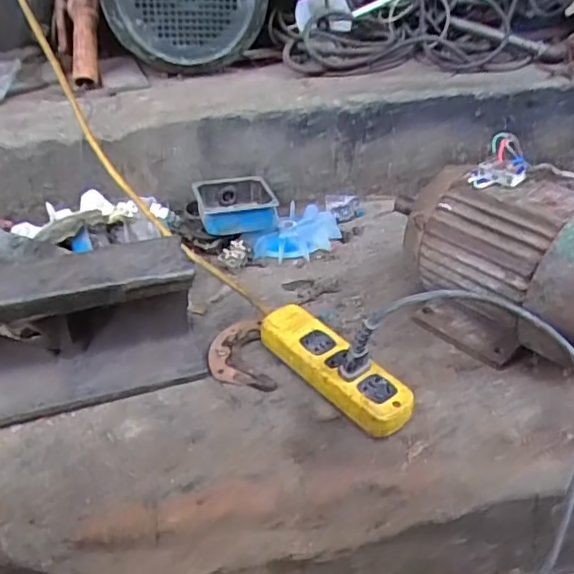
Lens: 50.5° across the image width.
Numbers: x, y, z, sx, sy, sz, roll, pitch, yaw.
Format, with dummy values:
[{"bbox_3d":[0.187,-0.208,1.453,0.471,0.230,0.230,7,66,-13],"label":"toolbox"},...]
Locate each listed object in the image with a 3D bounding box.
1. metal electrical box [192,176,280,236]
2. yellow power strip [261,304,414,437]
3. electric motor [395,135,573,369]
[{"bbox_3d":[-0.074,-0.114,0.865,0.109,0.042,0.113,-8,36,-9],"label":"metal electrical box"},{"bbox_3d":[0.050,0.087,0.647,0.064,0.045,0.190,-25,42,-29],"label":"yellow power strip"},{"bbox_3d":[0.272,-0.036,0.684,0.194,0.189,0.247,-28,43,-32],"label":"electric motor"}]

